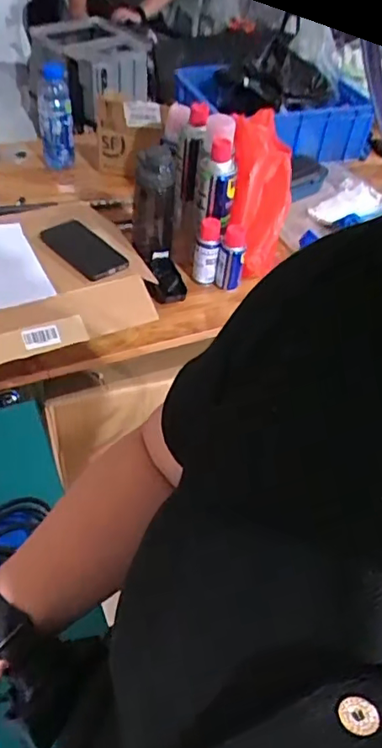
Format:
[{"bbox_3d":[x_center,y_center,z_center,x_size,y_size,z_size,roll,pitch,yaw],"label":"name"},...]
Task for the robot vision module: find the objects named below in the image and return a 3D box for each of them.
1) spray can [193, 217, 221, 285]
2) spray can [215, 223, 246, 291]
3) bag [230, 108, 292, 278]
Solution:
[{"bbox_3d":[0.027,-0.212,0.980,0.042,0.120,0.037,5,48,-1],"label":"spray can"},{"bbox_3d":[0.071,-0.204,0.975,0.039,0.107,0.041,22,50,13],"label":"spray can"},{"bbox_3d":[0.126,-0.329,0.990,0.118,0.290,0.085,-1,6,-6],"label":"bag"}]

